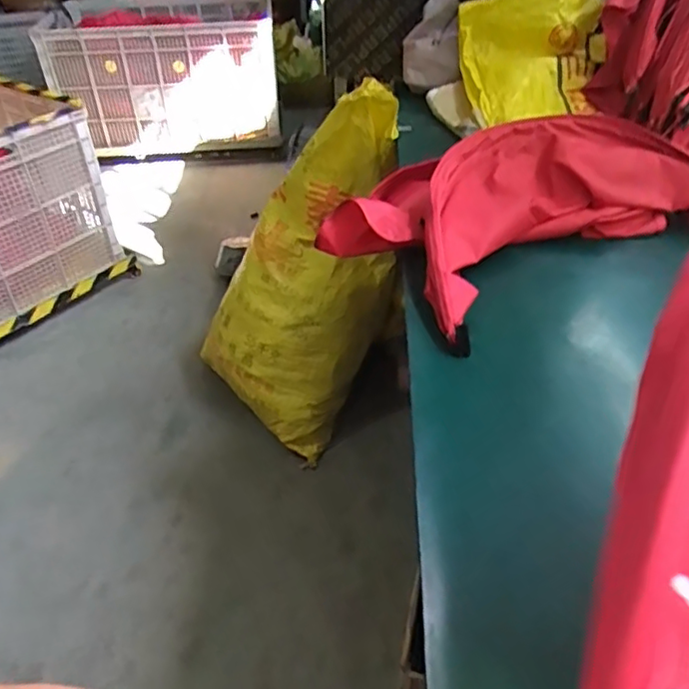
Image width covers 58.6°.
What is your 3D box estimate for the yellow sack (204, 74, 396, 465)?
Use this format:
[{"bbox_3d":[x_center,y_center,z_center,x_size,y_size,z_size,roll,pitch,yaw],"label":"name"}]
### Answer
[{"bbox_3d":[-0.073,-0.195,1.487,0.286,0.853,0.392,-7,34,-42],"label":"yellow sack"}]

